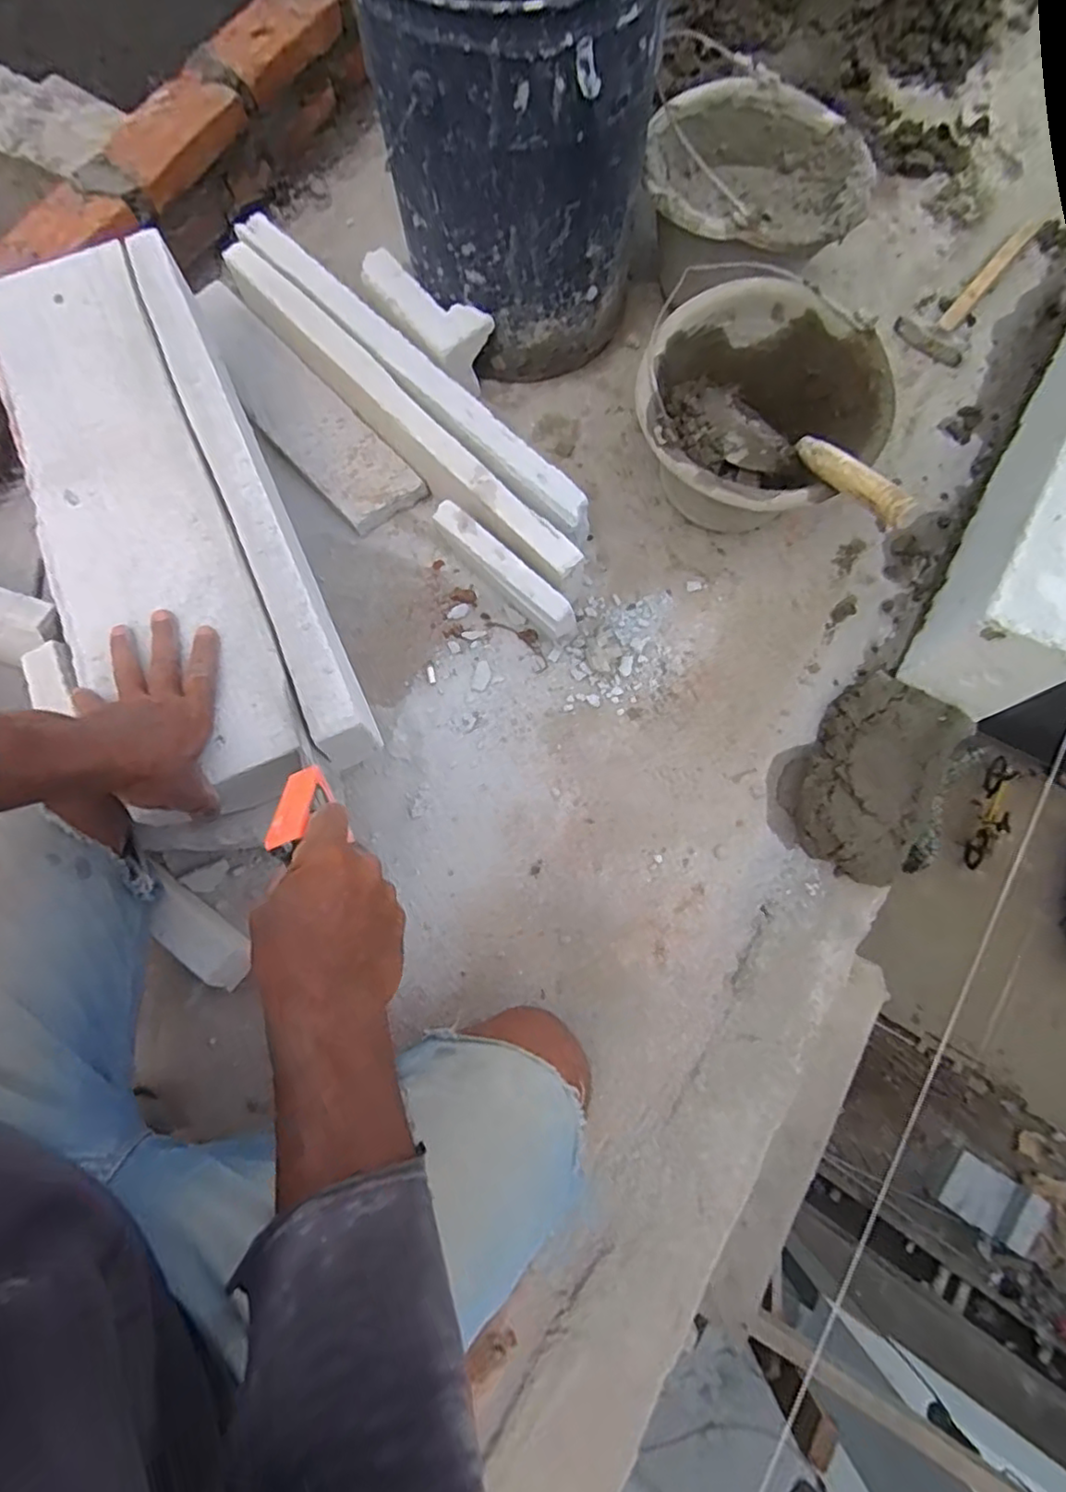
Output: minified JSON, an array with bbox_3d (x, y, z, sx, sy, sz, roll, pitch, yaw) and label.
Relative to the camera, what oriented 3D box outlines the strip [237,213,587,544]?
[{"bbox_3d":[-0.145,-0.442,0.758,0.057,0.036,0.565,-43,79,-10],"label":"strip"}]

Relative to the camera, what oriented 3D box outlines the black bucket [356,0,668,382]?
[{"bbox_3d":[-0.019,-0.663,0.706,0.279,0.345,0.285,-3,76,-1],"label":"black bucket"}]

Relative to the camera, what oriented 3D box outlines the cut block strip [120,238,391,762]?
[{"bbox_3d":[-0.279,-0.257,0.633,0.055,0.082,0.594,-24,76,-6],"label":"cut block strip"}]

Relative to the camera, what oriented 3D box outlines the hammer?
[{"bbox_3d":[0.588,-0.619,0.876,0.094,0.030,0.240,36,78,9],"label":"hammer"}]

